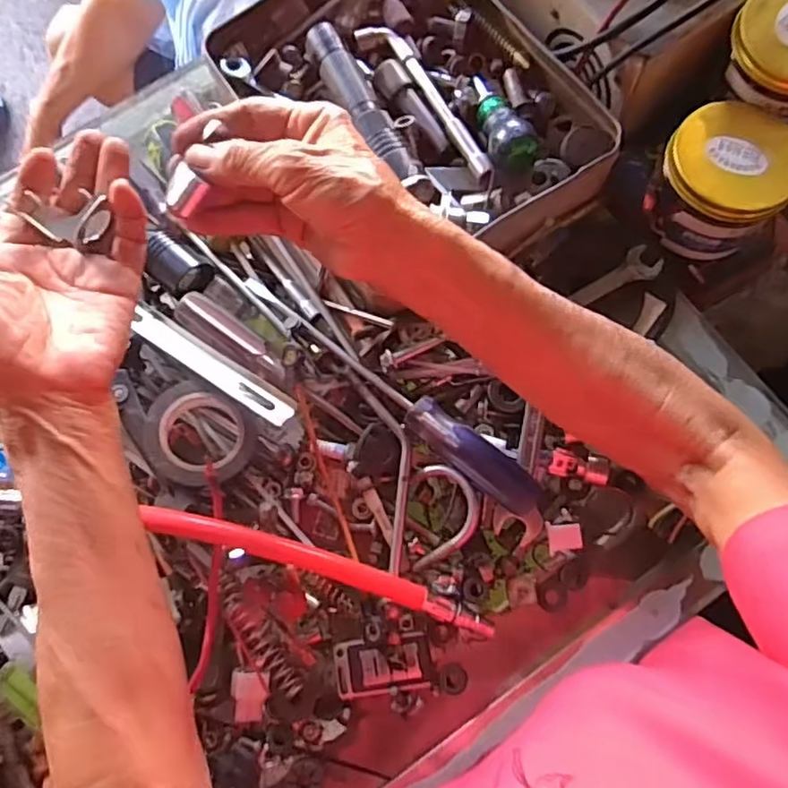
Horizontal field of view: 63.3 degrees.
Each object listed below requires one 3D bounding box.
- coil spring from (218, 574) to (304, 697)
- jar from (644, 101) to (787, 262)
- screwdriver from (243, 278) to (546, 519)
[{"bbox_3d":[-0.082,0.146,0.386,0.014,0.014,0.081,-35,77,-7],"label":"coil spring"},{"bbox_3d":[0.217,-0.141,0.429,0.083,0.061,0.079,0,76,2],"label":"jar"},{"bbox_3d":[-0.004,-0.002,0.405,0.235,0.025,0.022,38,80,11],"label":"screwdriver"}]

